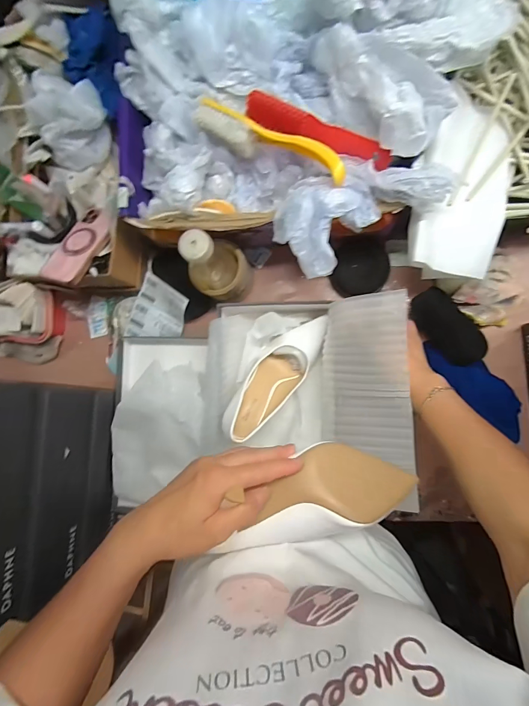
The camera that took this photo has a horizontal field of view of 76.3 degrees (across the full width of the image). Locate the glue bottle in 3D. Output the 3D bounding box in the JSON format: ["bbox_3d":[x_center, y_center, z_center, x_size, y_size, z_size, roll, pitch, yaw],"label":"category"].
[{"bbox_3d":[-0.071,-0.127,0.501,0.086,0.176,0.079,-41,83,6],"label":"glue bottle"}]

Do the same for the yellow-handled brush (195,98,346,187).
[{"bbox_3d":[0.006,-0.259,0.416,0.211,0.056,0.034,30,93,8],"label":"yellow-handled brush"}]

